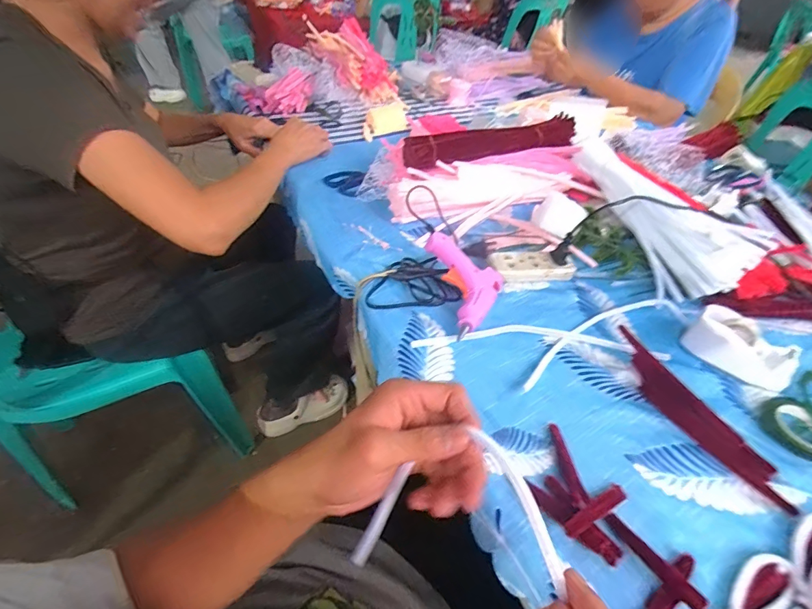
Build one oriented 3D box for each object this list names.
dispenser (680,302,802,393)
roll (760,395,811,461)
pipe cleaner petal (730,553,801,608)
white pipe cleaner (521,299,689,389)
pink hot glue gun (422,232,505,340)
[{"bbox_3d":[0.371,0.048,0.449,0.059,0.038,0.101,-24,52,-28],"label":"dispenser"},{"bbox_3d":[0.390,0.120,0.395,0.064,0.014,0.066,2,45,-2],"label":"roll"},{"bbox_3d":[0.235,0.216,0.283,0.123,0.009,0.030,-19,50,-22],"label":"pipe cleaner petal"},{"bbox_3d":[0.222,0.032,0.467,0.257,0.018,0.054,-15,47,-24],"label":"white pipe cleaner"},{"bbox_3d":[0.081,-0.027,0.490,0.086,0.023,0.130,-4,61,-27],"label":"pink hot glue gun"}]

